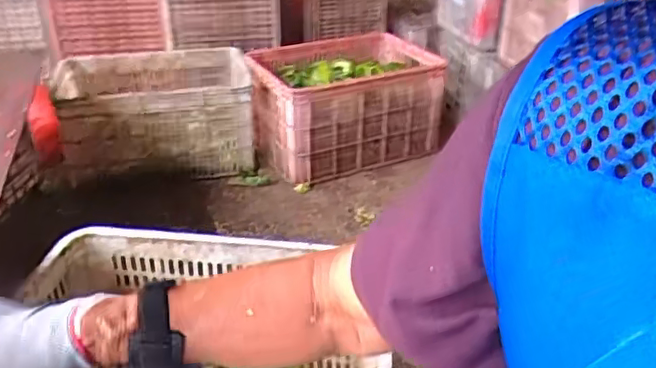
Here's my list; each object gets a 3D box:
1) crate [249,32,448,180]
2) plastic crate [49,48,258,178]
[{"bbox_3d":[0.042,-0.226,1.775,0.527,0.287,0.345,-10,30,-21],"label":"crate"},{"bbox_3d":[-0.475,-0.182,1.704,0.515,0.271,0.321,-4,29,-10],"label":"plastic crate"}]

